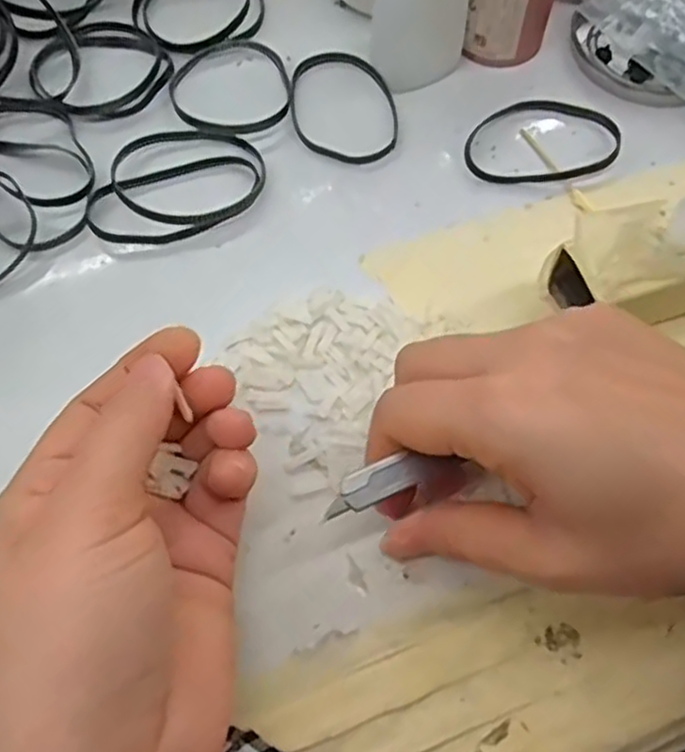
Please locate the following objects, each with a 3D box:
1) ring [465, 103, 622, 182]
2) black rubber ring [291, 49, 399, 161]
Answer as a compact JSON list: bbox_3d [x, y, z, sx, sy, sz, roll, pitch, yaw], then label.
[{"bbox_3d":[0.089,-0.106,0.323,0.070,0.005,0.047,-2,62,2],"label":"ring"},{"bbox_3d":[0.000,-0.126,0.332,0.049,0.004,0.069,-4,64,-4],"label":"black rubber ring"}]

